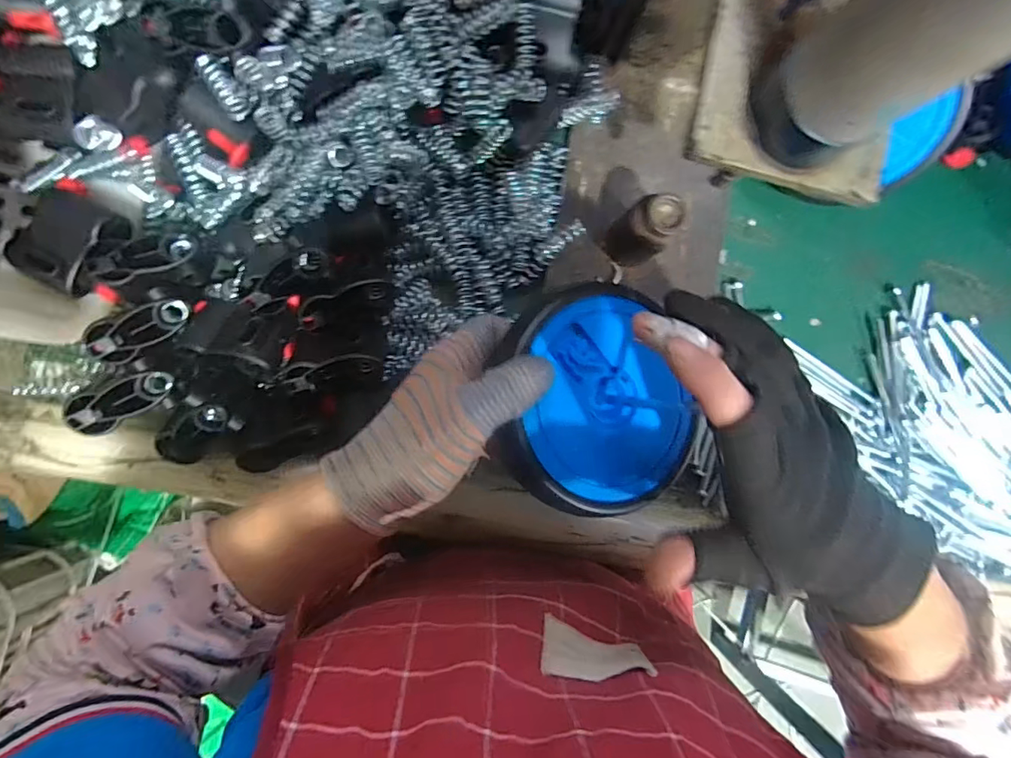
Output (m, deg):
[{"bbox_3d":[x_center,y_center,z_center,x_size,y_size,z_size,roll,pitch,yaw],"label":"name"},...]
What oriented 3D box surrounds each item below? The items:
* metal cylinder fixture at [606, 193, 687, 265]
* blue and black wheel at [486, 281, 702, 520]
[{"bbox_3d":[0.100,-0.109,0.368,0.033,0.071,0.029,32,84,-4],"label":"metal cylinder fixture"},{"bbox_3d":[0.043,0.016,0.294,0.117,0.040,0.128,-29,98,-22],"label":"blue and black wheel"}]

